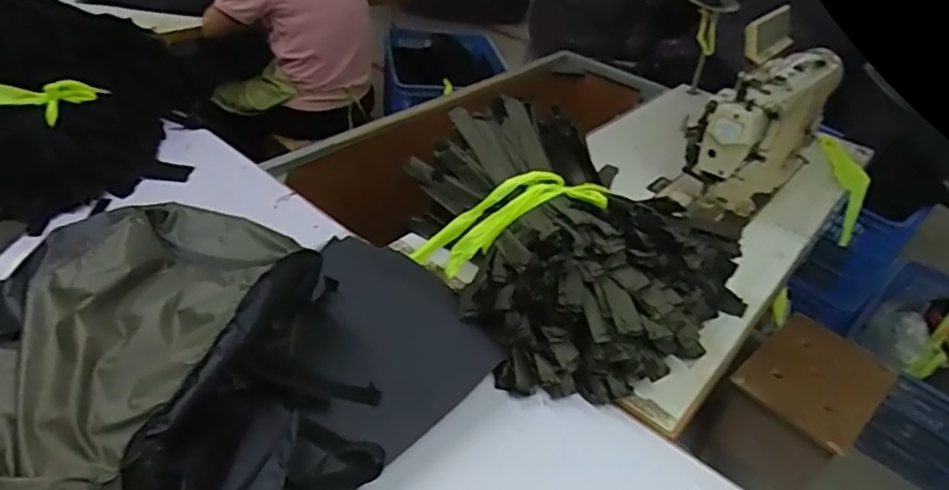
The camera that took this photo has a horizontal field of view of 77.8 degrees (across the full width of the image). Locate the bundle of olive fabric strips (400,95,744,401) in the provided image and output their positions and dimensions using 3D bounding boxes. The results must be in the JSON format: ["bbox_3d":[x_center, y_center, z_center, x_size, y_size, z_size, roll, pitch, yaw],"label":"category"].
[{"bbox_3d":[0.144,-0.026,0.922,0.418,0.193,0.495,-15,43,-28],"label":"bundle of olive fabric strips"}]

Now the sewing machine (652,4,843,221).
[{"bbox_3d":[0.625,-0.285,1.278,0.207,0.285,0.522,30,43,27],"label":"sewing machine"}]

